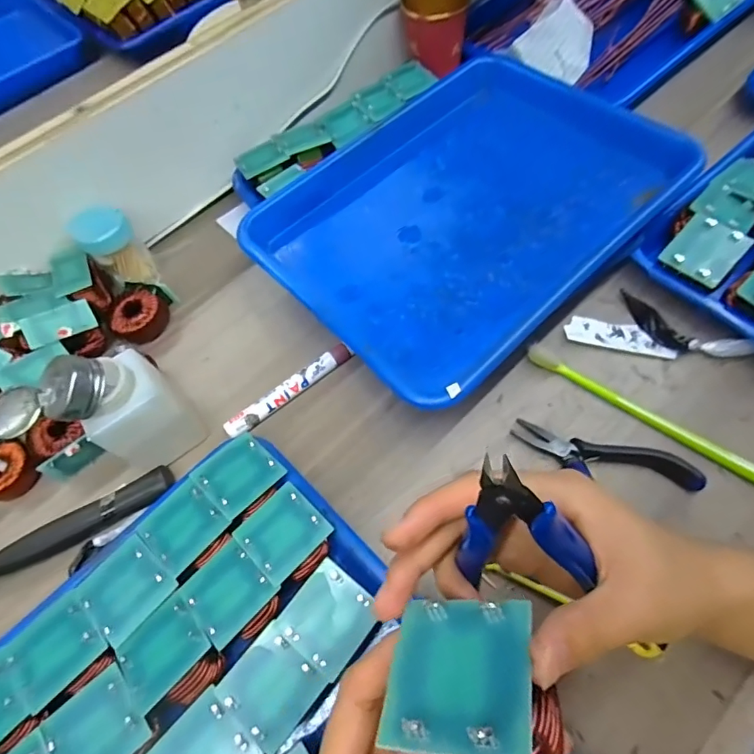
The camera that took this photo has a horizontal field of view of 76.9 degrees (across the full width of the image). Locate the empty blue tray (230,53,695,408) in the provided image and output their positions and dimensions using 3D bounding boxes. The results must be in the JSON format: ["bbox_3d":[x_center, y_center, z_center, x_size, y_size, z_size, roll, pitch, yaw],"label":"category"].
[{"bbox_3d":[0.078,-0.157,0.412,0.343,0.036,0.256,-41,65,-14],"label":"empty blue tray"}]

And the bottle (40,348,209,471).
[{"bbox_3d":[-0.173,0.024,0.332,0.062,0.102,0.052,-34,65,-11],"label":"bottle"}]

